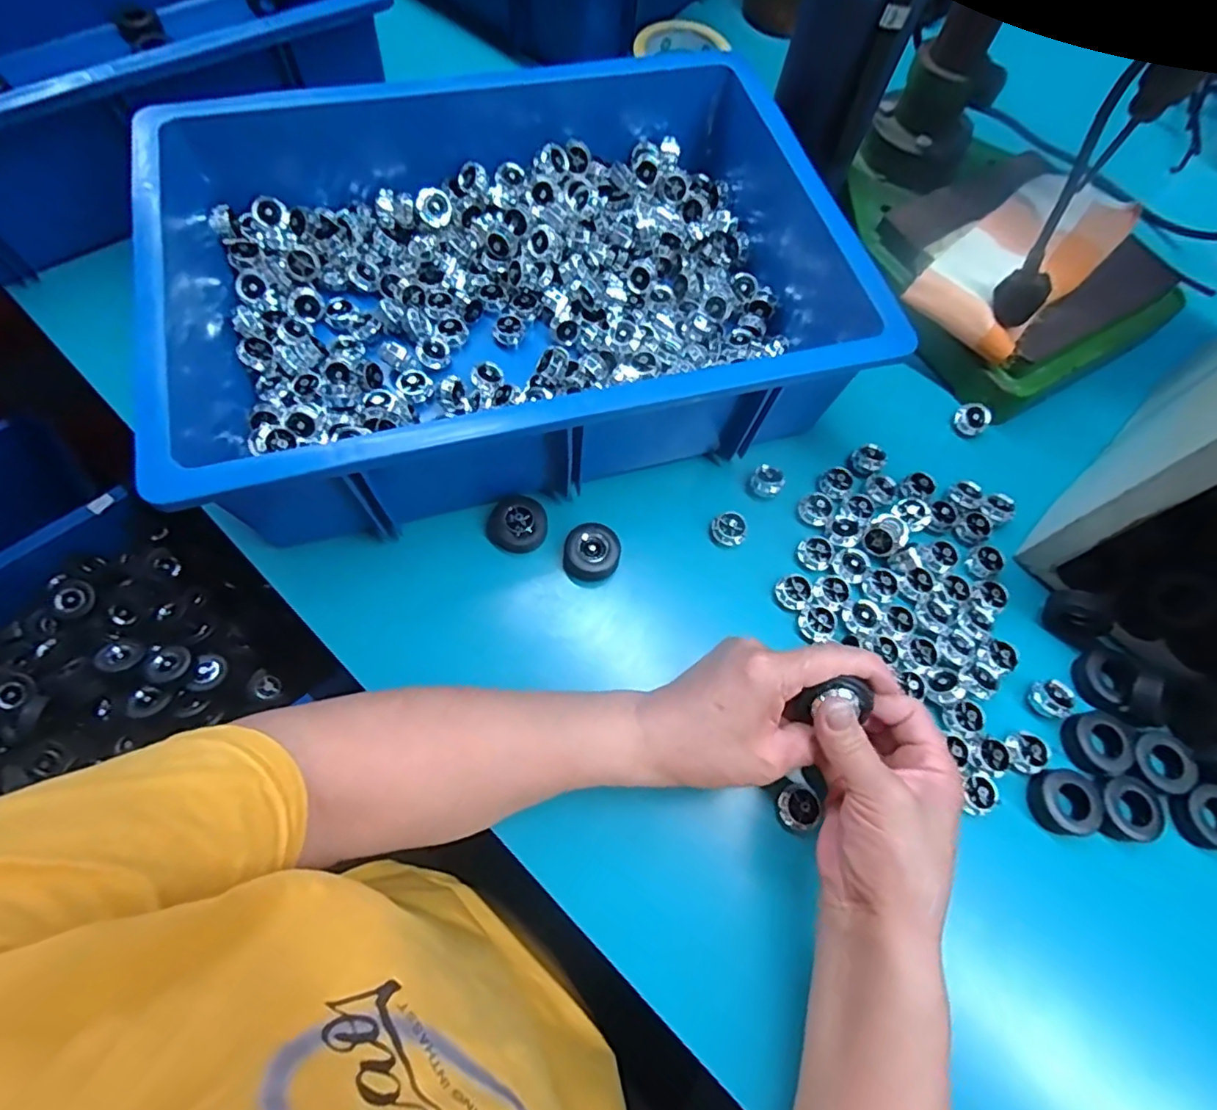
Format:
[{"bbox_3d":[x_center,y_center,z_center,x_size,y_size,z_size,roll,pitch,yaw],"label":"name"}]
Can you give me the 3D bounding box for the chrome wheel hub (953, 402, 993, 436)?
[{"bbox_3d":[0.292,-0.110,0.471,0.026,0.010,0.024,1,68,-2],"label":"chrome wheel hub"}]

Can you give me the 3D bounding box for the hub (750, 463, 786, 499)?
[{"bbox_3d":[0.116,-0.053,0.434,0.023,0.014,0.022,1,68,-2],"label":"hub"}]

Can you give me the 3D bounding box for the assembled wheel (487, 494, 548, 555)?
[{"bbox_3d":[-0.061,-0.020,0.409,0.038,0.017,0.039,1,68,-2],"label":"assembled wheel"}]

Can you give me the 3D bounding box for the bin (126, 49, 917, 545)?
[{"bbox_3d":[-0.074,-0.208,0.427,0.461,0.110,0.346,-15,70,-8],"label":"bin"}]

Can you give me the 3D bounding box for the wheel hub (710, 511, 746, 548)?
[{"bbox_3d":[0.085,-0.018,0.419,0.023,0.012,0.022,1,68,-2],"label":"wheel hub"}]

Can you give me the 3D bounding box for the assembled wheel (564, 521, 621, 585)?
[{"bbox_3d":[-0.011,-0.001,0.403,0.036,0.020,0.037,1,68,-2],"label":"assembled wheel"}]

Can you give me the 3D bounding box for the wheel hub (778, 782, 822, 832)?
[{"bbox_3d":[0.111,0.150,0.351,0.022,0.019,0.024,1,68,-2],"label":"wheel hub"}]

